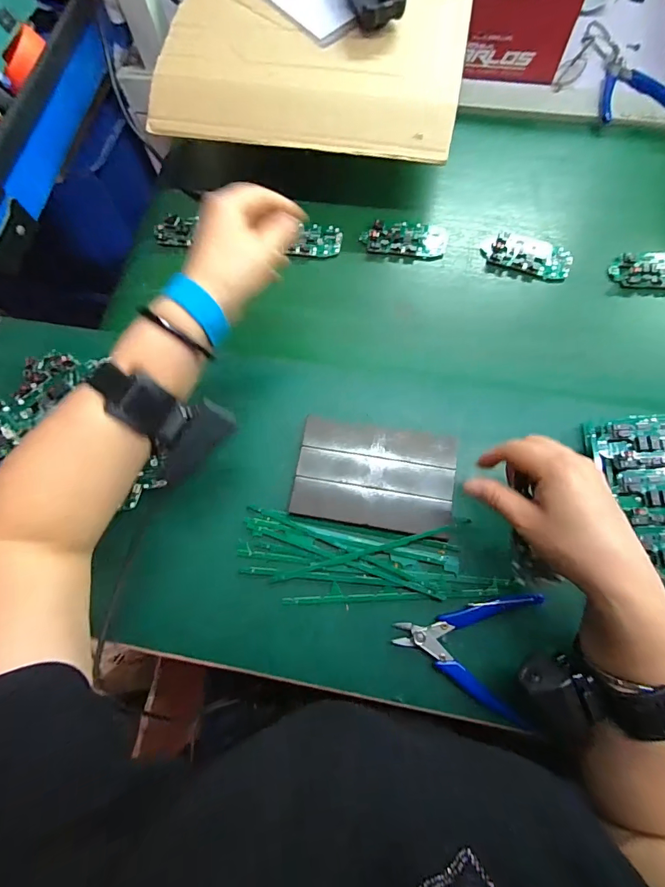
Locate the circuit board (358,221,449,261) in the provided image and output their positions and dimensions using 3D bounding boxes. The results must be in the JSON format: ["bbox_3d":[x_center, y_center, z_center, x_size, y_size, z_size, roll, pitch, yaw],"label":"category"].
[{"bbox_3d":[0.086,-0.245,0.492,0.099,0.019,0.046,4,71,3],"label":"circuit board"}]

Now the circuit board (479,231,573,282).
[{"bbox_3d":[0.226,-0.221,0.481,0.099,0.013,0.050,16,72,8],"label":"circuit board"}]

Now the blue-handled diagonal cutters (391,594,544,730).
[{"bbox_3d":[0.111,0.160,0.342,0.106,0.023,0.095,17,72,8],"label":"blue-handled diagonal cutters"}]

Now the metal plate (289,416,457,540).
[{"bbox_3d":[0.041,0.030,0.393,0.146,0.014,0.098,9,72,5],"label":"metal plate"}]

